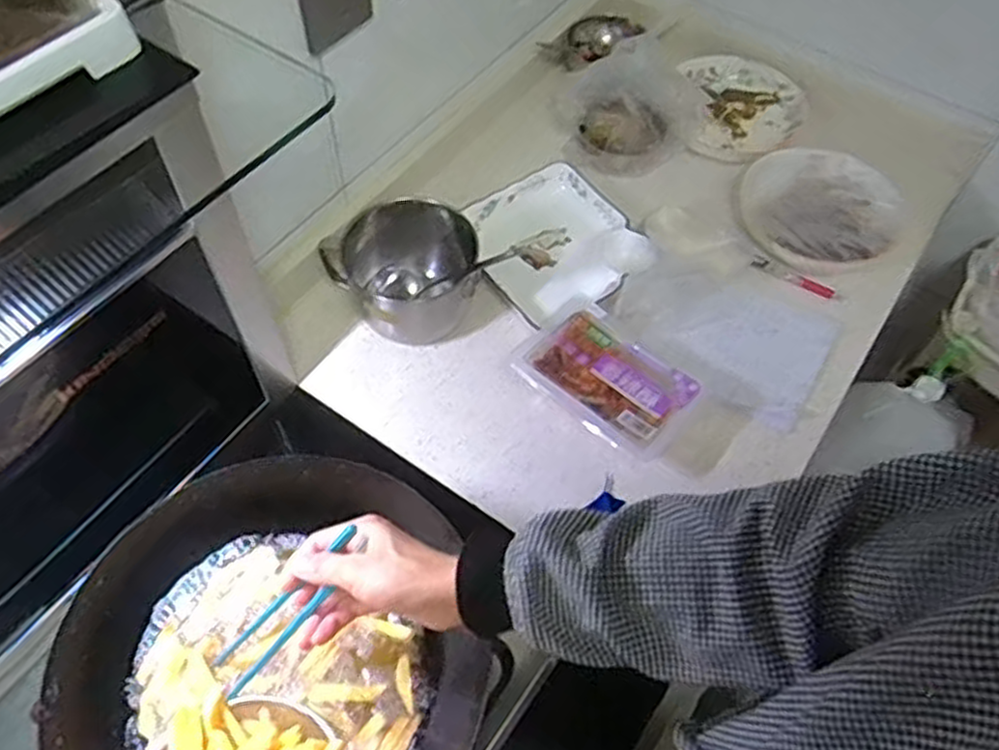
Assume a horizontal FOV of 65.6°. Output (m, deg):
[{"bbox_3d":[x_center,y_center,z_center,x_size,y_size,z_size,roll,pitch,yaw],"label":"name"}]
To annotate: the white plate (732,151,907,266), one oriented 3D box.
[{"bbox_3d":[0.395,-0.207,0.963,0.194,0.047,0.191,1,58,-2],"label":"white plate"}]

